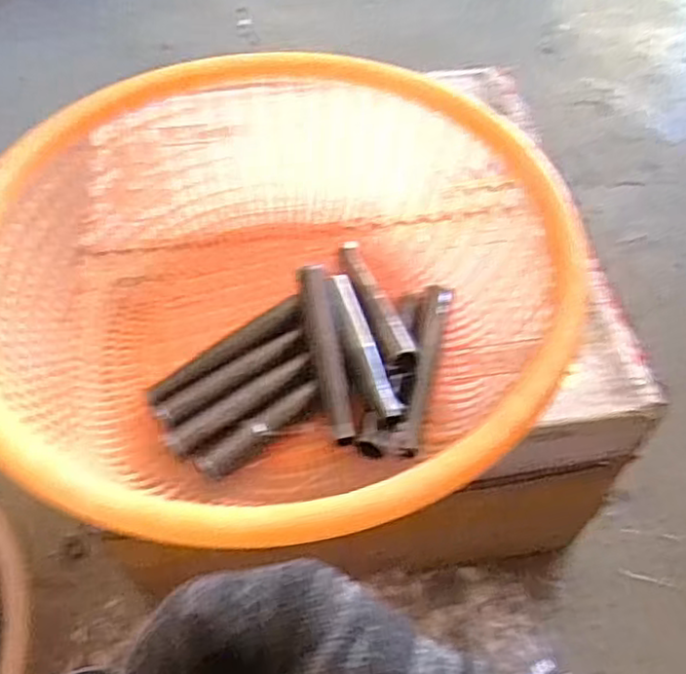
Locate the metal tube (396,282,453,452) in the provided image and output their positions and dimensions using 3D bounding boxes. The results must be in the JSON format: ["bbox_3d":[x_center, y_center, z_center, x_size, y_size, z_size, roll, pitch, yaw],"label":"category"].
[{"bbox_3d":[0.062,0.020,0.520,0.020,0.023,0.160,11,57,7],"label":"metal tube"}]

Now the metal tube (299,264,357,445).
[{"bbox_3d":[-0.013,0.010,0.505,0.023,0.016,0.148,-7,56,-5],"label":"metal tube"}]

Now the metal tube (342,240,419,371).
[{"bbox_3d":[0.024,-0.030,0.549,0.023,0.018,0.152,-13,42,-9],"label":"metal tube"}]

